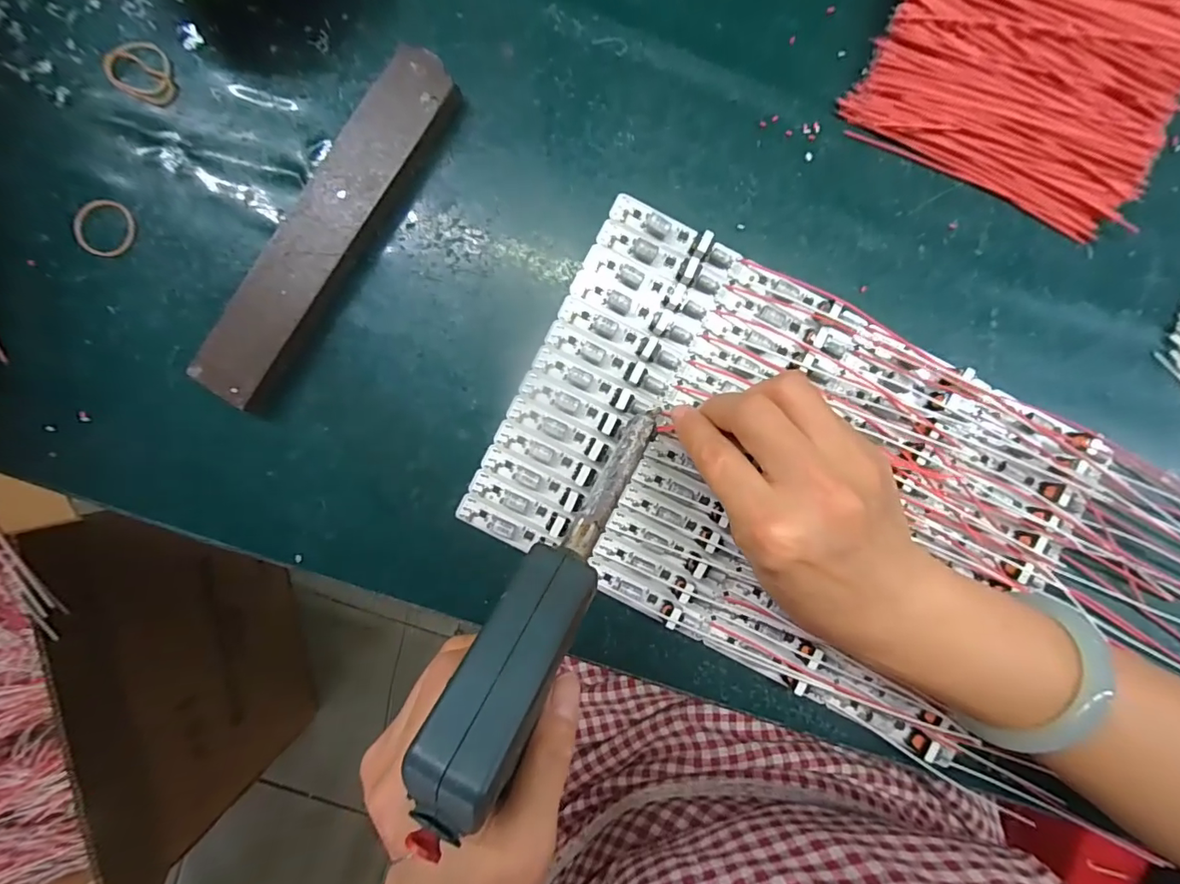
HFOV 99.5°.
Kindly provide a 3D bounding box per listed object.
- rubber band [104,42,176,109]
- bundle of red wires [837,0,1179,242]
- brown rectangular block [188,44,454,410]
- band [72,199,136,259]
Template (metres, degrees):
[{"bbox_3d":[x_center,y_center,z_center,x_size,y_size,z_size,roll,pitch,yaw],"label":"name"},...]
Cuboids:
[{"bbox_3d":[-0.230,-0.191,0.258,0.036,0.004,0.028,38,91,-1],"label":"rubber band"},{"bbox_3d":[0.230,-0.221,0.248,0.157,0.029,0.176,24,91,-1],"label":"bundle of red wires"},{"bbox_3d":[-0.134,-0.108,0.254,0.038,0.017,0.193,34,91,-1],"label":"brown rectangular block"},{"bbox_3d":[-0.252,-0.111,0.257,0.031,0.004,0.029,7,91,0],"label":"band"}]

